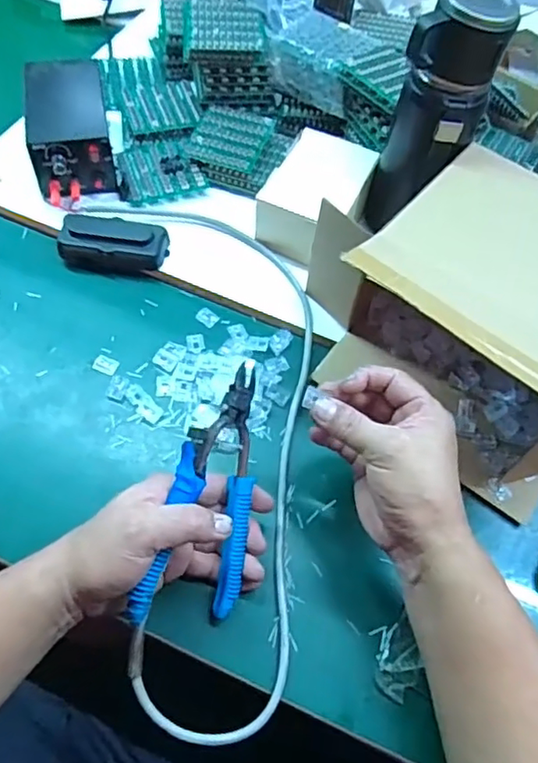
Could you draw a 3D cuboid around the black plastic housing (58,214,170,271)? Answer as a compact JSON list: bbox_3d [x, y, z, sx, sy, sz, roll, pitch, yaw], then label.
[{"bbox_3d":[-0.158,-0.138,0.603,0.107,0.033,0.055,9,60,2],"label":"black plastic housing"}]

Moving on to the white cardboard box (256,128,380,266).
[{"bbox_3d":[0.053,-0.191,0.614,0.093,0.059,0.123,25,62,11],"label":"white cardboard box"}]

